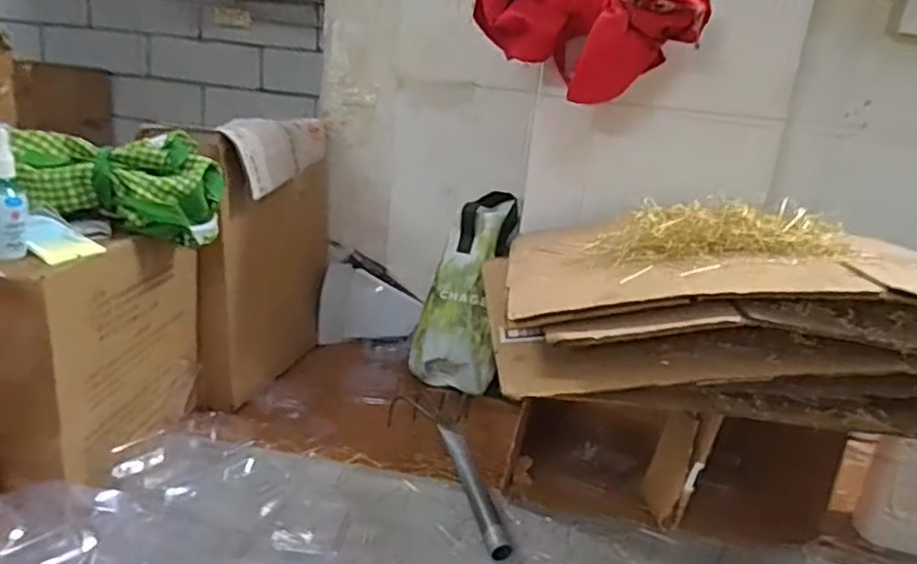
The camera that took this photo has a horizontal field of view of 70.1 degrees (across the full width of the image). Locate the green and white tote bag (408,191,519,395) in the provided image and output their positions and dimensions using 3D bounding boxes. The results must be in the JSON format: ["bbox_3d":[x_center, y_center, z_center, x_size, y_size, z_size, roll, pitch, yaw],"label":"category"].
[{"bbox_3d":[0.013,0.003,1.040,0.134,0.330,0.074,12,-11,18],"label":"green and white tote bag"}]

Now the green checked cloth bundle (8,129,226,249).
[{"bbox_3d":[-0.368,-0.102,0.717,0.204,0.103,0.097,1,18,-15],"label":"green checked cloth bundle"}]

